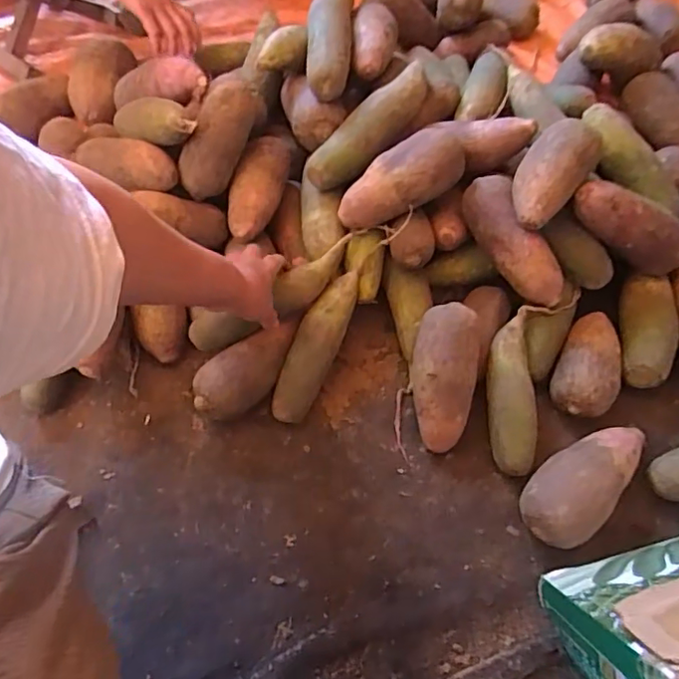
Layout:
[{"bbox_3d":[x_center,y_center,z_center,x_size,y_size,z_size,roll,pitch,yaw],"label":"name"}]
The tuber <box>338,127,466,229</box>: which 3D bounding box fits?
[{"bbox_3d":[0.068,-0.190,0.671,0.160,0.052,0.076,-30,63,11],"label":"tuber"}]

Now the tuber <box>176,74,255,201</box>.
[{"bbox_3d":[-0.146,-0.240,0.685,0.050,0.150,0.071,37,25,19],"label":"tuber"}]

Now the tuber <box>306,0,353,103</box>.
[{"bbox_3d":[-0.013,-0.390,0.719,0.057,0.059,0.184,1,62,2],"label":"tuber"}]

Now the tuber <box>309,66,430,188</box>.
[{"bbox_3d":[0.046,-0.269,0.710,0.063,0.050,0.214,37,69,19],"label":"tuber"}]

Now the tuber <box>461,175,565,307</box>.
[{"bbox_3d":[0.207,-0.118,0.671,0.055,0.059,0.167,-29,79,-13],"label":"tuber"}]

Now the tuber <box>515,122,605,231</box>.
[{"bbox_3d":[0.238,-0.186,0.635,0.067,0.056,0.129,32,88,48],"label":"tuber"}]

